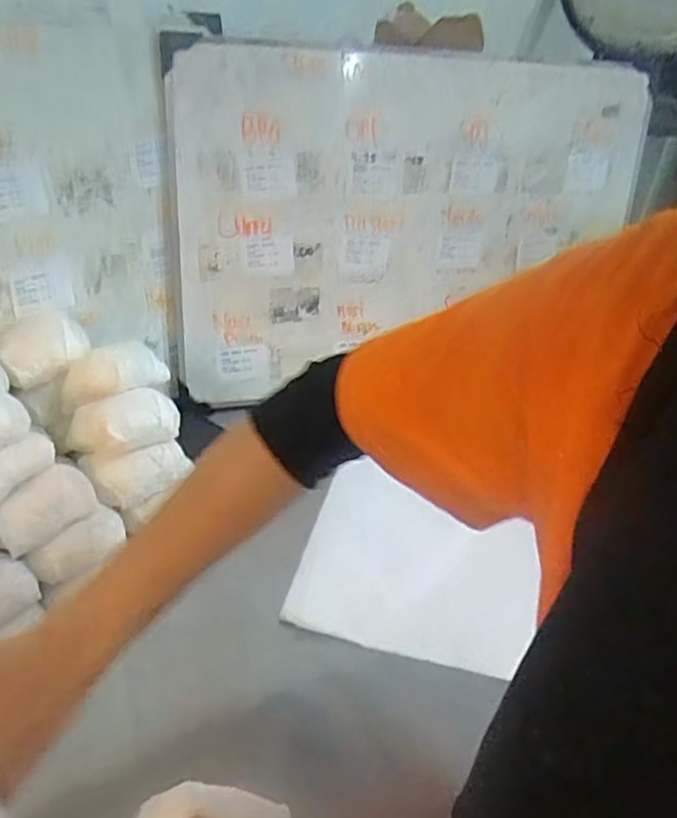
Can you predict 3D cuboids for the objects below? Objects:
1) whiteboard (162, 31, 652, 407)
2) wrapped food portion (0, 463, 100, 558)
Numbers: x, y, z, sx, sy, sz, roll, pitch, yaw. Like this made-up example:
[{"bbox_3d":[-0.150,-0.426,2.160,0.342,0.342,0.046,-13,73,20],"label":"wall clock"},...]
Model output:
[{"bbox_3d":[0.092,-0.218,0.796,0.561,0.370,0.024,-6,26,-17],"label":"whiteboard"},{"bbox_3d":[-0.227,0.076,0.520,0.034,0.046,0.075,31,41,32],"label":"wrapped food portion"}]

